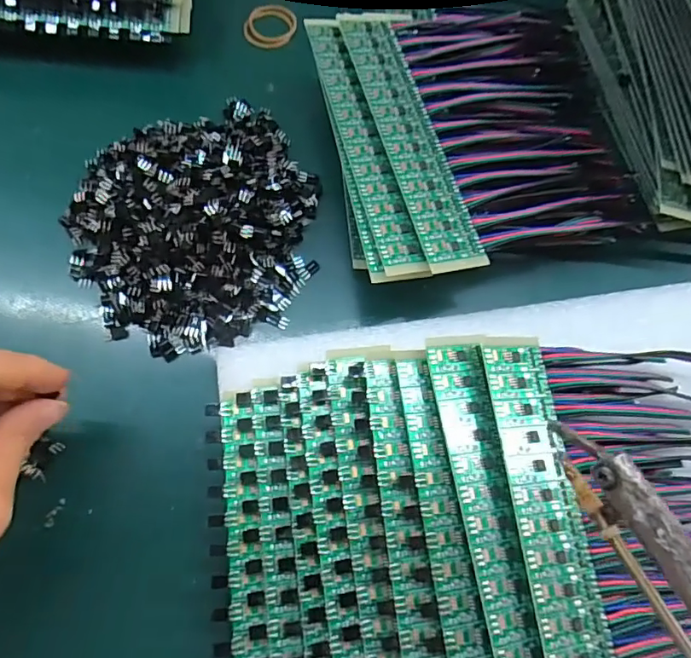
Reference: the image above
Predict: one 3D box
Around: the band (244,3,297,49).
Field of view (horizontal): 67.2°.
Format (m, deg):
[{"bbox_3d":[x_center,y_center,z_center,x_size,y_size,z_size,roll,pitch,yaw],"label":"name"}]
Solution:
[{"bbox_3d":[-0.050,-0.203,0.349,0.035,0.006,0.030,-7,72,-6],"label":"band"}]

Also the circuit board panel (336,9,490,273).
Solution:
[{"bbox_3d":[0.034,-0.106,0.280,0.033,0.004,0.165,-11,73,-18],"label":"circuit board panel"}]

